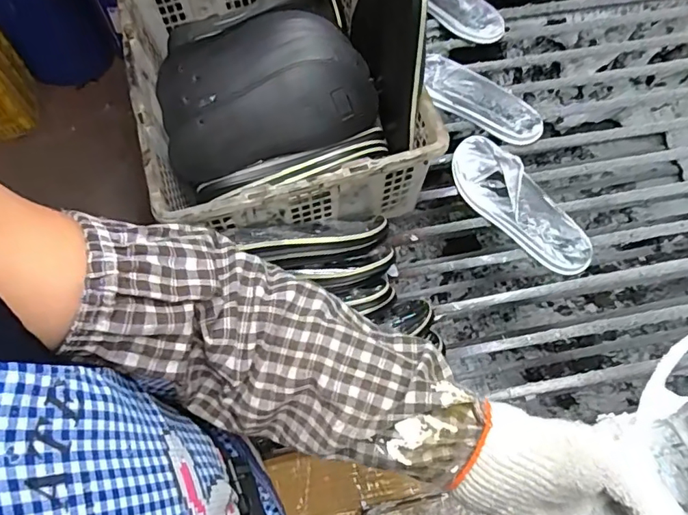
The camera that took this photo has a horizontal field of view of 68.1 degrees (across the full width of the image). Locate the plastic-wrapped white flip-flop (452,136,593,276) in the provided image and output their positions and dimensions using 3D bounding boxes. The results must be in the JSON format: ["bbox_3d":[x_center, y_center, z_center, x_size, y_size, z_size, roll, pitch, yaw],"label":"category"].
[{"bbox_3d":[0.269,-0.080,0.789,0.099,0.043,0.260,-36,68,-16],"label":"plastic-wrapped white flip-flop"}]

